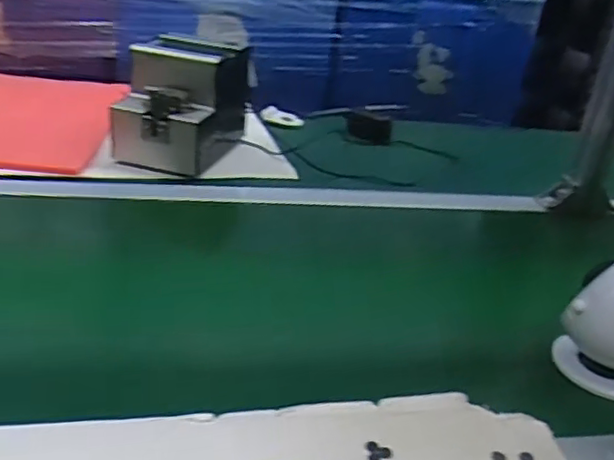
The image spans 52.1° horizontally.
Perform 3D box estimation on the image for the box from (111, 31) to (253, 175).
[{"bbox_3d":[-0.172,-0.174,0.863,0.123,0.143,0.157,14,27,12],"label":"box"}]

